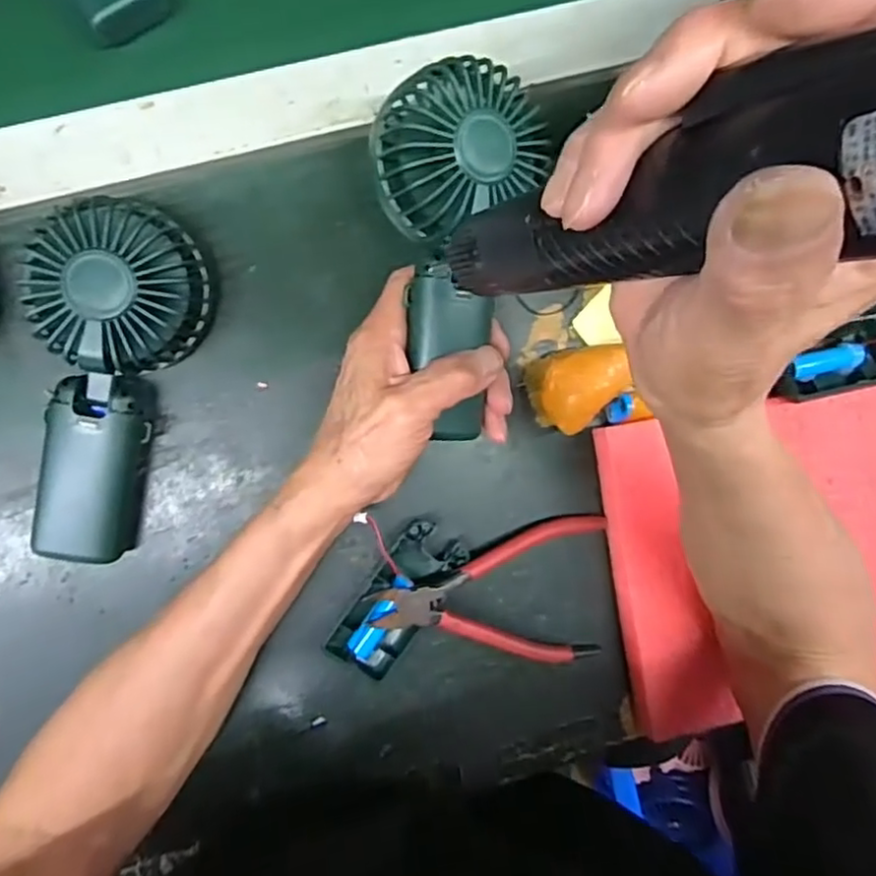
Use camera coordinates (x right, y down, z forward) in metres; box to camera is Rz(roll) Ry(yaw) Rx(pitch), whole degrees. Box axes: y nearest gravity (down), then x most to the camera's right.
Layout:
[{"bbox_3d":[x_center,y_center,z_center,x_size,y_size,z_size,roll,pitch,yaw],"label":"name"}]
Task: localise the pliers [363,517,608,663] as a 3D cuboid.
[{"bbox_3d":[0.032,0.088,0.379,0.137,0.030,0.086,5,92,-8],"label":"pliers"}]

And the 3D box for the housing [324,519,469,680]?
[{"bbox_3d":[-0.023,0.094,0.375,0.040,0.026,0.092,35,88,-8],"label":"housing"}]

